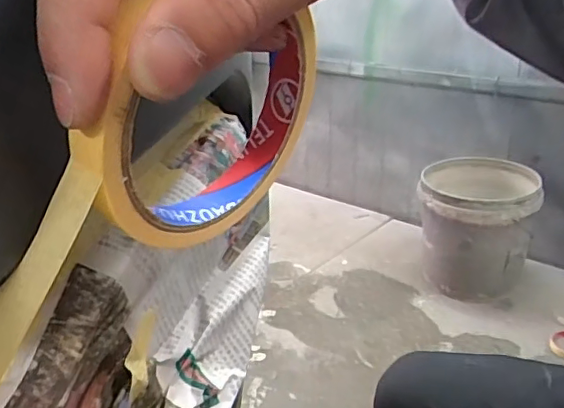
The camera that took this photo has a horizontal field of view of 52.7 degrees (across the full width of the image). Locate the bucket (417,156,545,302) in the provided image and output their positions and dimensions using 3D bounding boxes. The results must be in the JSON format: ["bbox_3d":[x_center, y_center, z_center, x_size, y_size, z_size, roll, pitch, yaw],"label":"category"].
[{"bbox_3d":[0.461,0.068,1.357,0.257,0.270,0.251,6,25,18],"label":"bucket"}]

